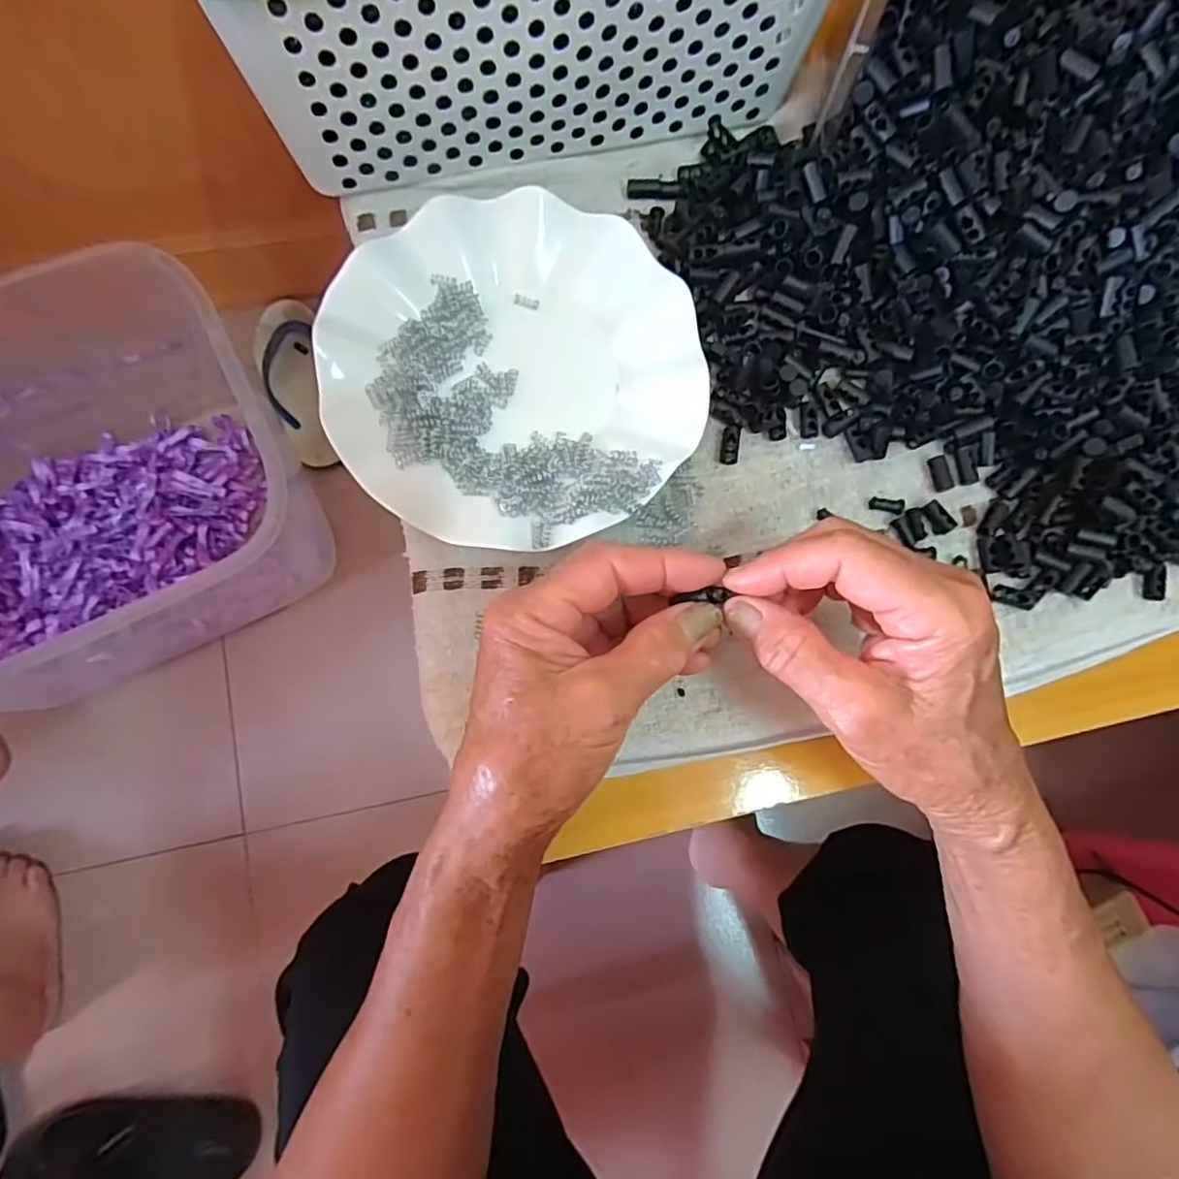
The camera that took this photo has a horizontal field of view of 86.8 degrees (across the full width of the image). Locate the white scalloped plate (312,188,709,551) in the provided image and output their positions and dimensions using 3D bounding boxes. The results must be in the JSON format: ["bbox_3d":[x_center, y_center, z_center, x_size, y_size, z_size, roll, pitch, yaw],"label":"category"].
[{"bbox_3d":[-0.037,-0.110,0.312,0.177,0.028,0.179,0,83,-4],"label":"white scalloped plate"}]

